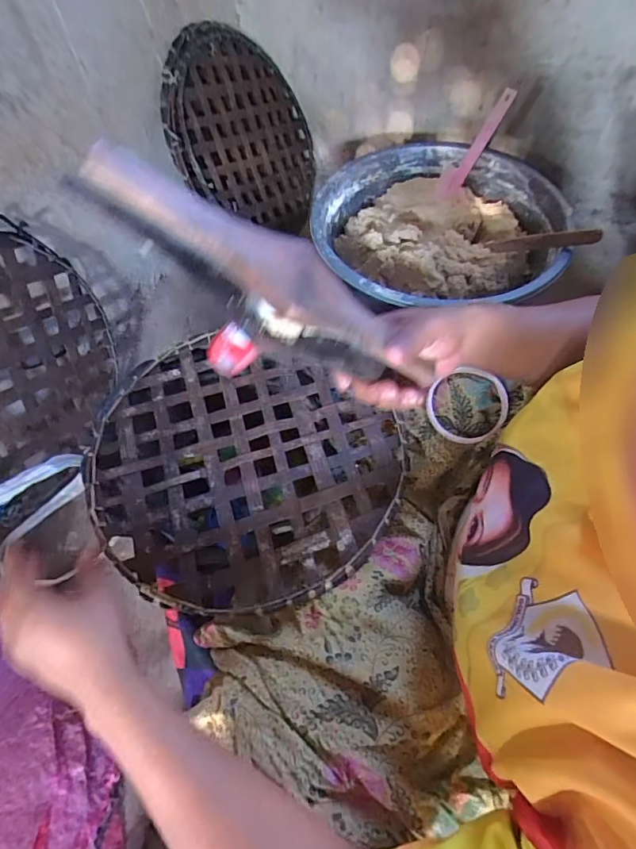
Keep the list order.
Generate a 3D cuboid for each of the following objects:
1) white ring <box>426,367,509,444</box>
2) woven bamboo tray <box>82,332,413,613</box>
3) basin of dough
[{"bbox_3d":[0.167,-0.021,0.527,0.092,0.009,0.082,-24,81,-5],"label":"white ring"},{"bbox_3d":[-0.085,0.047,0.509,0.322,0.028,0.285,14,60,11],"label":"woven bamboo tray"},{"bbox_3d":[0.200,-0.320,0.798,0.396,0.105,0.377,-1,58,2],"label":"basin of dough"}]

